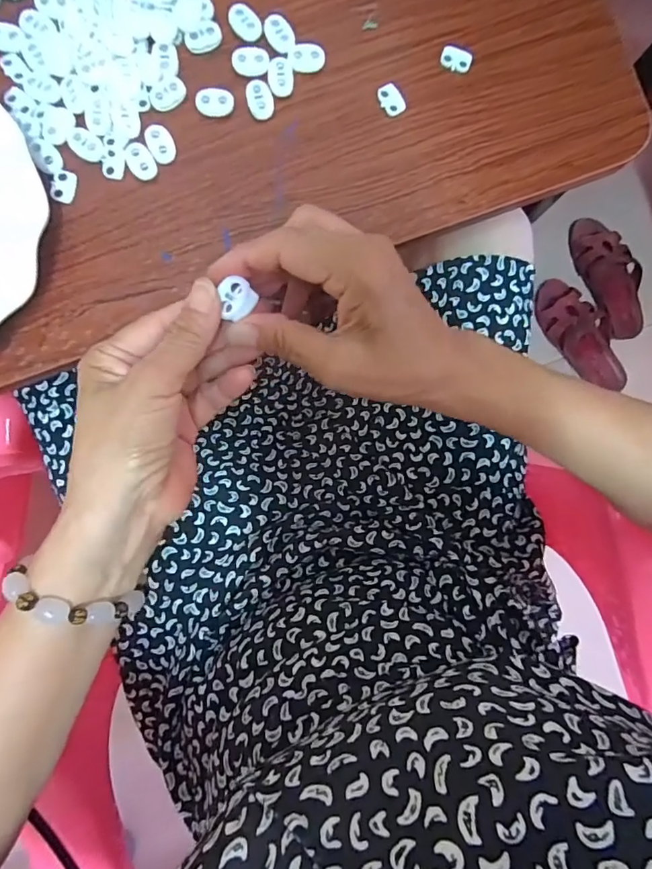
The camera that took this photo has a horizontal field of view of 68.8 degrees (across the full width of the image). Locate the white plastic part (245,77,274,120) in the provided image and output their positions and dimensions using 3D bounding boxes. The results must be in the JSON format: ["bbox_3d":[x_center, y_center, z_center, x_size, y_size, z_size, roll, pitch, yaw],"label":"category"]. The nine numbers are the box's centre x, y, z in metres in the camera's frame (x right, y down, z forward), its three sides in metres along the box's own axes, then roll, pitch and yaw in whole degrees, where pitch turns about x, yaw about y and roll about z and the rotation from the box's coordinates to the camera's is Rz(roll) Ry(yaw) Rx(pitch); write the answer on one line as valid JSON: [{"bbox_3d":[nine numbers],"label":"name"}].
[{"bbox_3d":[-0.041,-0.208,0.293,0.015,0.004,0.024,-17,93,-3],"label":"white plastic part"}]

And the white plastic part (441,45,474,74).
[{"bbox_3d":[0.083,-0.238,0.301,0.020,0.004,0.013,17,90,-4],"label":"white plastic part"}]

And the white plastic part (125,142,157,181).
[{"bbox_3d":[-0.113,-0.167,0.291,0.016,0.004,0.023,-35,93,-2],"label":"white plastic part"}]

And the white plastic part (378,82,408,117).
[{"bbox_3d":[0.042,-0.211,0.300,0.015,0.004,0.020,-30,93,-2],"label":"white plastic part"}]

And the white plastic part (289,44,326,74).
[{"bbox_3d":[-0.011,-0.234,0.295,0.021,0.005,0.016,-11,92,-3],"label":"white plastic part"}]

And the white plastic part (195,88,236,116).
[{"bbox_3d":[-0.068,-0.205,0.293,0.023,0.004,0.015,-1,92,-4],"label":"white plastic part"}]

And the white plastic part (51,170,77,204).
[{"bbox_3d":[-0.159,-0.151,0.289,0.012,0.004,0.019,14,91,-4],"label":"white plastic part"}]

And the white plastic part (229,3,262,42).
[{"bbox_3d":[-0.050,-0.255,0.294,0.022,0.004,0.017,42,89,-4],"label":"white plastic part"}]

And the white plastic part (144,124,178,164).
[{"bbox_3d":[-0.101,-0.178,0.291,0.016,0.005,0.020,-23,93,-3],"label":"white plastic part"}]

